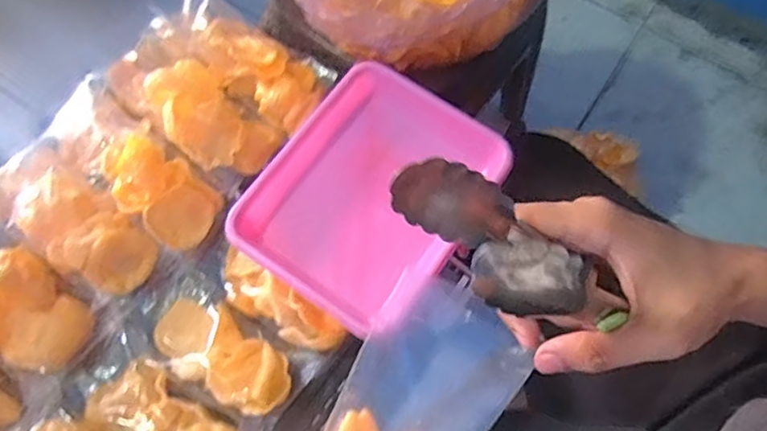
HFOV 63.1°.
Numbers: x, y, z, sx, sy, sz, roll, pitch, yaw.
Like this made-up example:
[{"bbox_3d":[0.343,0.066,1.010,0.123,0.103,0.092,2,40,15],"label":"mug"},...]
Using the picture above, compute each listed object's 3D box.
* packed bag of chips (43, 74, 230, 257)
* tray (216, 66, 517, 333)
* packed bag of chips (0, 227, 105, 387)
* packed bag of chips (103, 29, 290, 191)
[{"bbox_3d":[-0.248,-0.054,0.609,0.212,0.067,0.080,39,74,13],"label":"packed bag of chips"},{"bbox_3d":[-0.013,-0.019,0.585,0.177,0.048,0.223,36,73,12],"label":"tray"},{"bbox_3d":[-0.346,0.065,0.561,0.181,0.056,0.084,36,73,12],"label":"packed bag of chips"},{"bbox_3d":[-0.201,-0.117,0.627,0.199,0.061,0.090,40,74,13],"label":"packed bag of chips"}]

